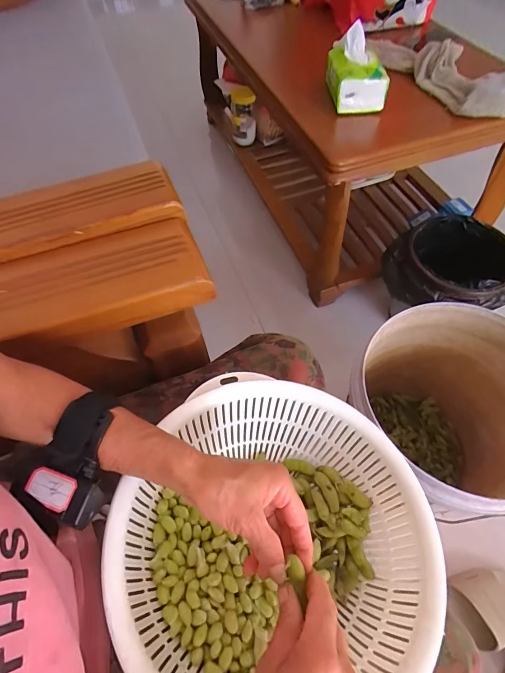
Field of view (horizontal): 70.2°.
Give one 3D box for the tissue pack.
[{"bbox_3d":[0.208,-0.531,0.704,0.099,0.106,0.116,-5,58,-1],"label":"tissue pack"}]

